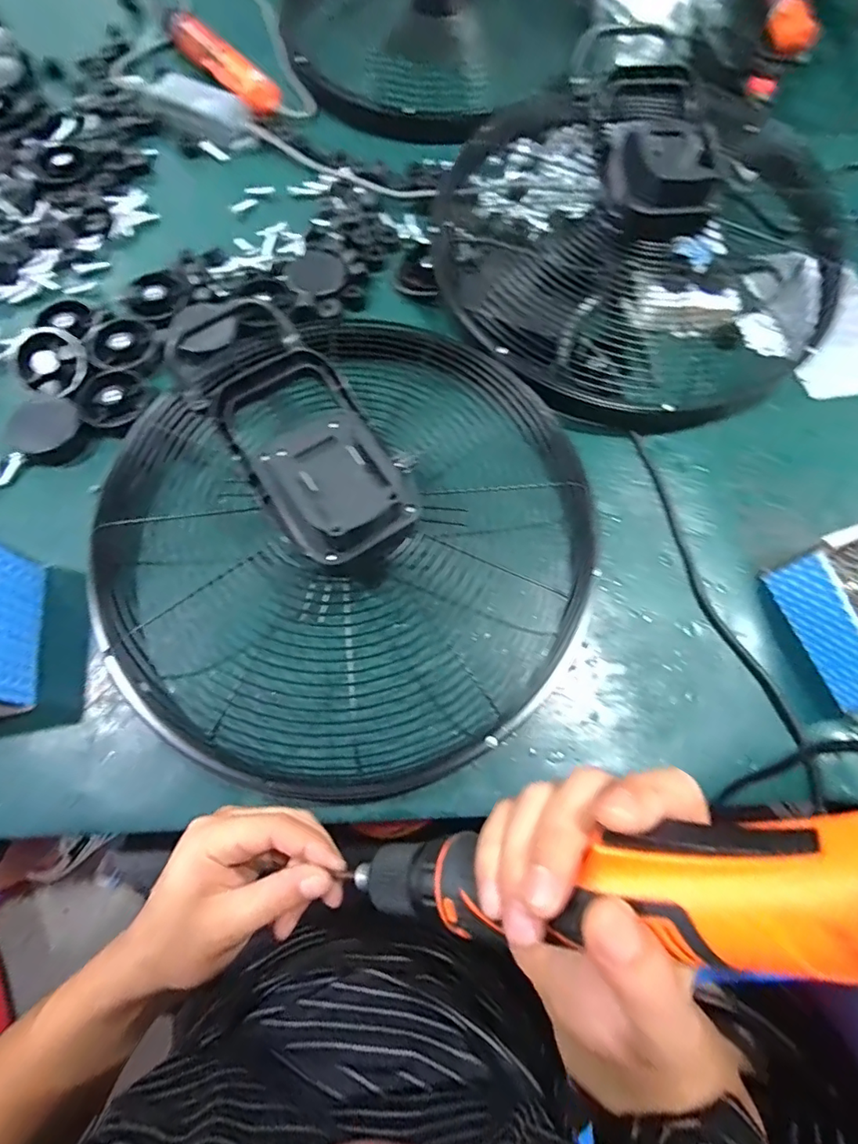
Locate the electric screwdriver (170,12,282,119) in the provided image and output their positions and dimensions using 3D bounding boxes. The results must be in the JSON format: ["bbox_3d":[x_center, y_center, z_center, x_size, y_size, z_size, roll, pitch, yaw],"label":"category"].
[{"bbox_3d":[-0.277,-0.678,0.684,0.048,0.032,0.207,-39,75,-13],"label":"electric screwdriver"}]

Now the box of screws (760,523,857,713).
[{"bbox_3d":[0.378,0.033,0.435,0.111,0.071,0.137,-13,71,-6],"label":"box of screws"}]

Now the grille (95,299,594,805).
[{"bbox_3d":[-0.076,-0.033,0.426,0.418,0.128,0.395,7,70,1],"label":"grille"}]

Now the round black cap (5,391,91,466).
[{"bbox_3d":[-0.376,-0.142,0.503,0.072,0.024,0.065,29,72,9],"label":"round black cap"}]

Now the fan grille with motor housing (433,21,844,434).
[{"bbox_3d":[0.224,-0.370,0.543,0.421,0.139,0.400,0,70,-1],"label":"fan grille with motor housing"}]

